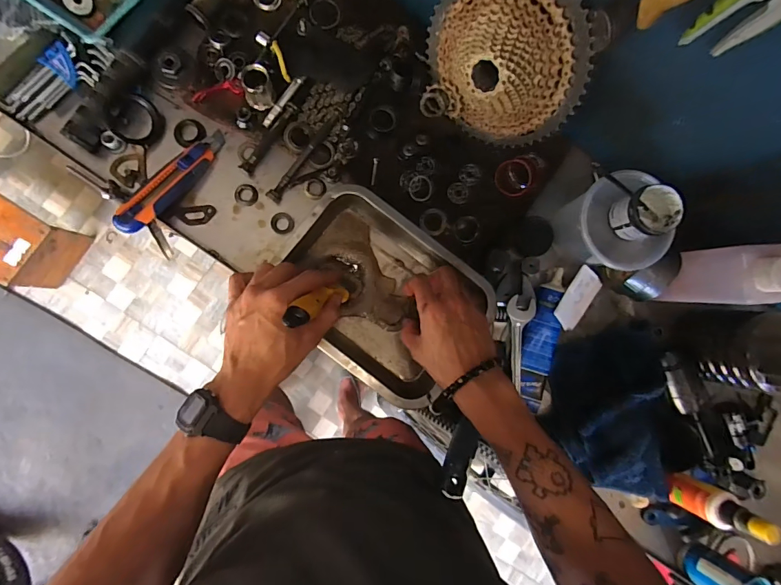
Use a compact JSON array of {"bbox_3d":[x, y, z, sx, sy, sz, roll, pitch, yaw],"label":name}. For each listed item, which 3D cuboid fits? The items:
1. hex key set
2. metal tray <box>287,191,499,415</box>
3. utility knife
[{"bbox_3d":[-0.394,-0.252,0.468,0.130,0.026,0.051,-42,94,-7],"label":"hex key set"},{"bbox_3d":[-0.009,0.004,0.495,0.243,0.056,0.195,36,84,-5],"label":"metal tray"},{"bbox_3d":[-0.260,-0.135,0.480,0.038,0.025,0.165,37,69,-5],"label":"utility knife"}]

